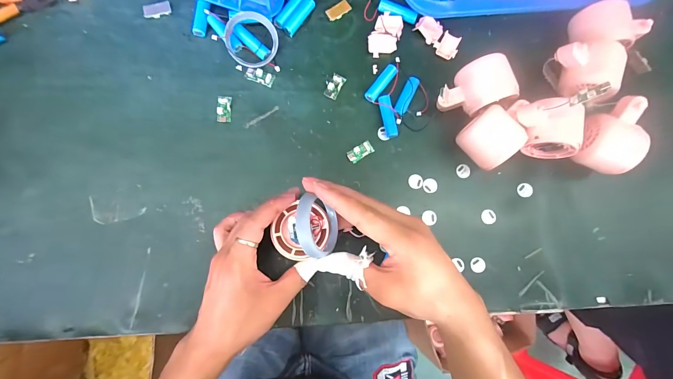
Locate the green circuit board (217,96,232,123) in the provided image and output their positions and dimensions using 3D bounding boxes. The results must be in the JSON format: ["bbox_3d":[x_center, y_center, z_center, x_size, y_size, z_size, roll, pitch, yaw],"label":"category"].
[{"bbox_3d":[-0.127,-0.092,0.357,0.016,0.004,0.031,-1,84,-4],"label":"green circuit board"}]

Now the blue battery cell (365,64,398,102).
[{"bbox_3d":[0.054,-0.126,0.371,0.015,0.010,0.053,37,83,1],"label":"blue battery cell"}]

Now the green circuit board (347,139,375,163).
[{"bbox_3d":[0.028,-0.044,0.364,0.032,0.004,0.015,-31,87,-7],"label":"green circuit board"}]

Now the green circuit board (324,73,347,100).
[{"bbox_3d":[-0.003,-0.123,0.371,0.018,0.004,0.031,30,83,0],"label":"green circuit board"}]

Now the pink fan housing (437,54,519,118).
[{"bbox_3d":[0.156,-0.112,0.359,0.073,0.048,0.052,-26,86,-6],"label":"pink fan housing"}]

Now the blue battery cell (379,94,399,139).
[{"bbox_3d":[0.061,-0.085,0.366,0.014,0.011,0.051,-11,85,-5],"label":"blue battery cell"}]

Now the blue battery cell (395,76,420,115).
[{"bbox_3d":[0.083,-0.109,0.369,0.016,0.011,0.051,27,83,-1],"label":"blue battery cell"}]

